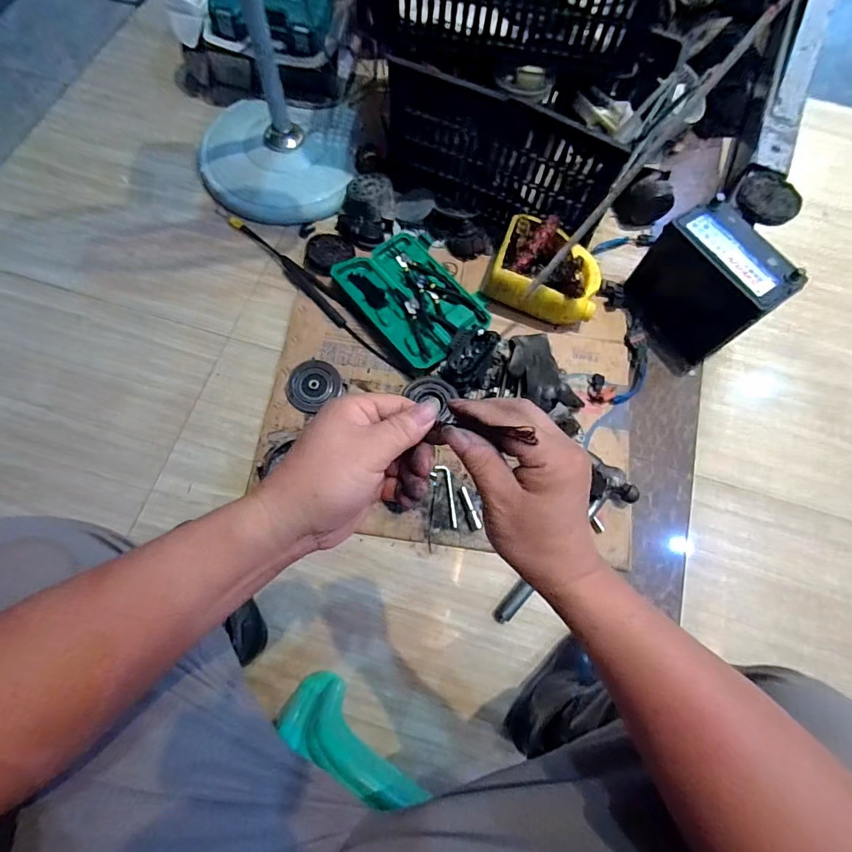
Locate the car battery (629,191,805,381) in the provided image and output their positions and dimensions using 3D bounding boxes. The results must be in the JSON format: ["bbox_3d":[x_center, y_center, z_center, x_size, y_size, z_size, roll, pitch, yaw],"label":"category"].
[{"bbox_3d":[0.529,-0.263,0.867,0.154,0.198,0.227,-25,74,-10],"label":"car battery"}]

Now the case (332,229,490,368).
[{"bbox_3d":[-0.026,-0.270,0.913,0.220,0.035,0.291,-38,76,-14],"label":"case"}]

